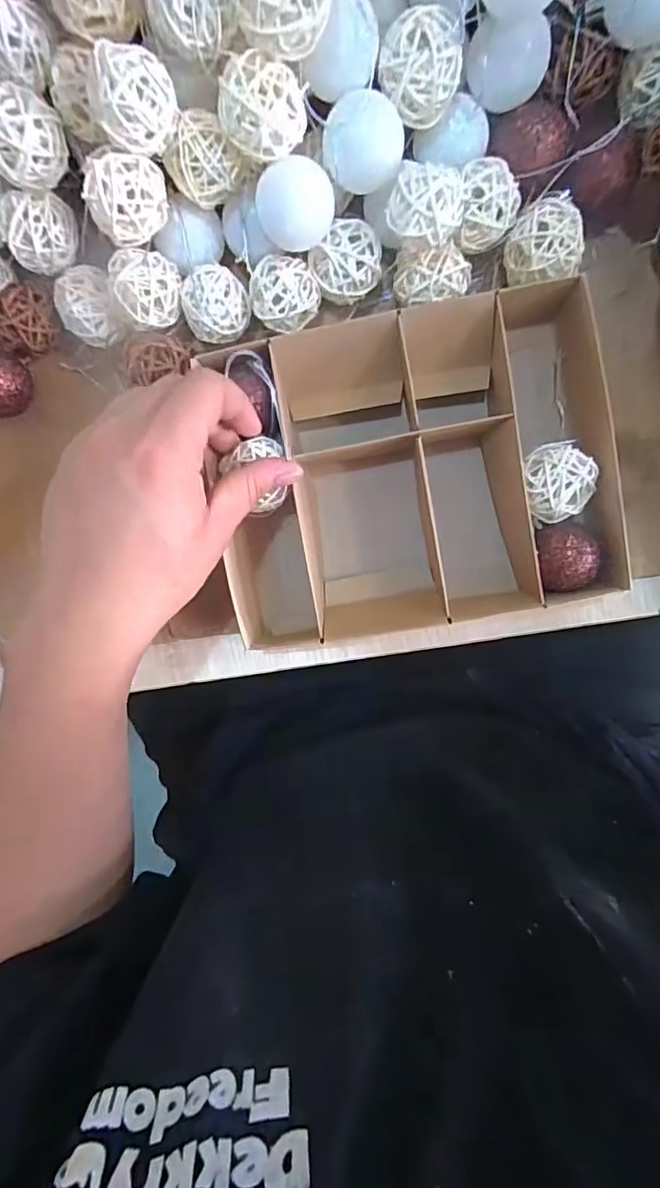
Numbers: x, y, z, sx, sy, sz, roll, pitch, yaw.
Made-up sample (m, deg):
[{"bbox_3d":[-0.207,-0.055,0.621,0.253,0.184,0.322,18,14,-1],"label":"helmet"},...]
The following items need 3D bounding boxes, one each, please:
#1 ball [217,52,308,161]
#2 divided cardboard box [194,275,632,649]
[{"bbox_3d":[-0.030,-0.217,0.245,0.036,0.033,0.031,-4,95,4],"label":"ball"},{"bbox_3d":[0.044,-0.062,0.309,0.205,0.052,0.175,-9,95,5],"label":"divided cardboard box"}]

